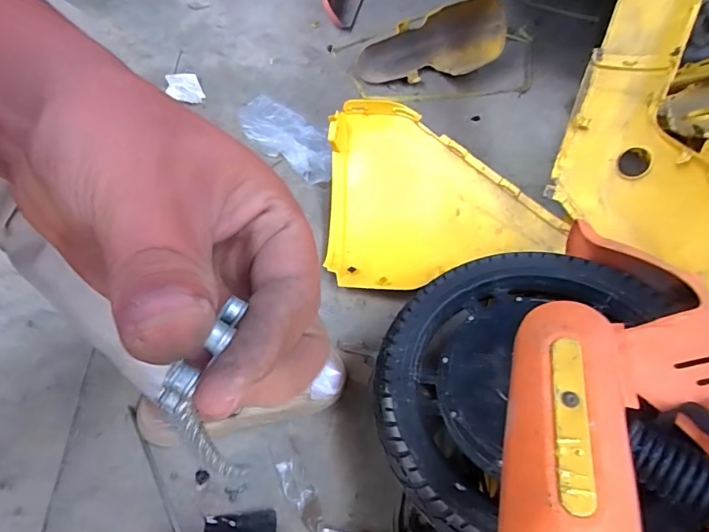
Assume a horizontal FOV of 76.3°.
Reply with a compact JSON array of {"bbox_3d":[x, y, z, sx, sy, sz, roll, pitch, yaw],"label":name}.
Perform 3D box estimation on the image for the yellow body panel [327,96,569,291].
[{"bbox_3d":[0.091,-0.087,0.777,0.433,0.094,0.295,41,103,19],"label":"yellow body panel"}]

